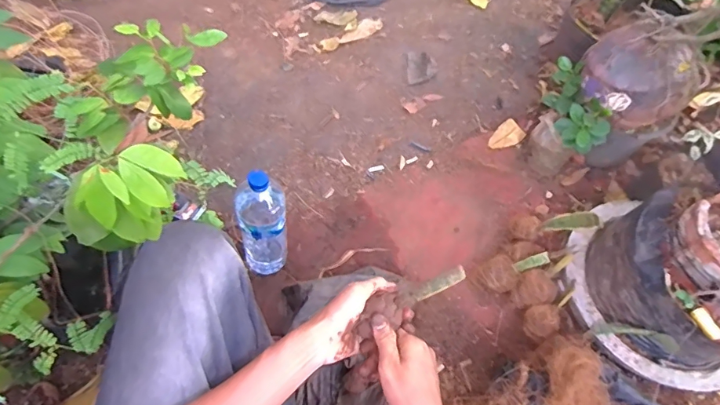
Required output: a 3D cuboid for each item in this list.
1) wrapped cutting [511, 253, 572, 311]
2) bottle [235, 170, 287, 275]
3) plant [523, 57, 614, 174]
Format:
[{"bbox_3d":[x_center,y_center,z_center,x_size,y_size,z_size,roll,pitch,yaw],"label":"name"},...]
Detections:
[{"bbox_3d":[0.364,0.157,0.927,0.121,0.079,0.070,-34,65,-24],"label":"wrapped cutting"},{"bbox_3d":[-0.180,0.042,0.862,0.087,0.299,0.081,-11,58,-12],"label":"bottle"},{"bbox_3d":[0.480,-0.178,1.086,0.135,0.211,0.176,19,57,7],"label":"plant"}]

